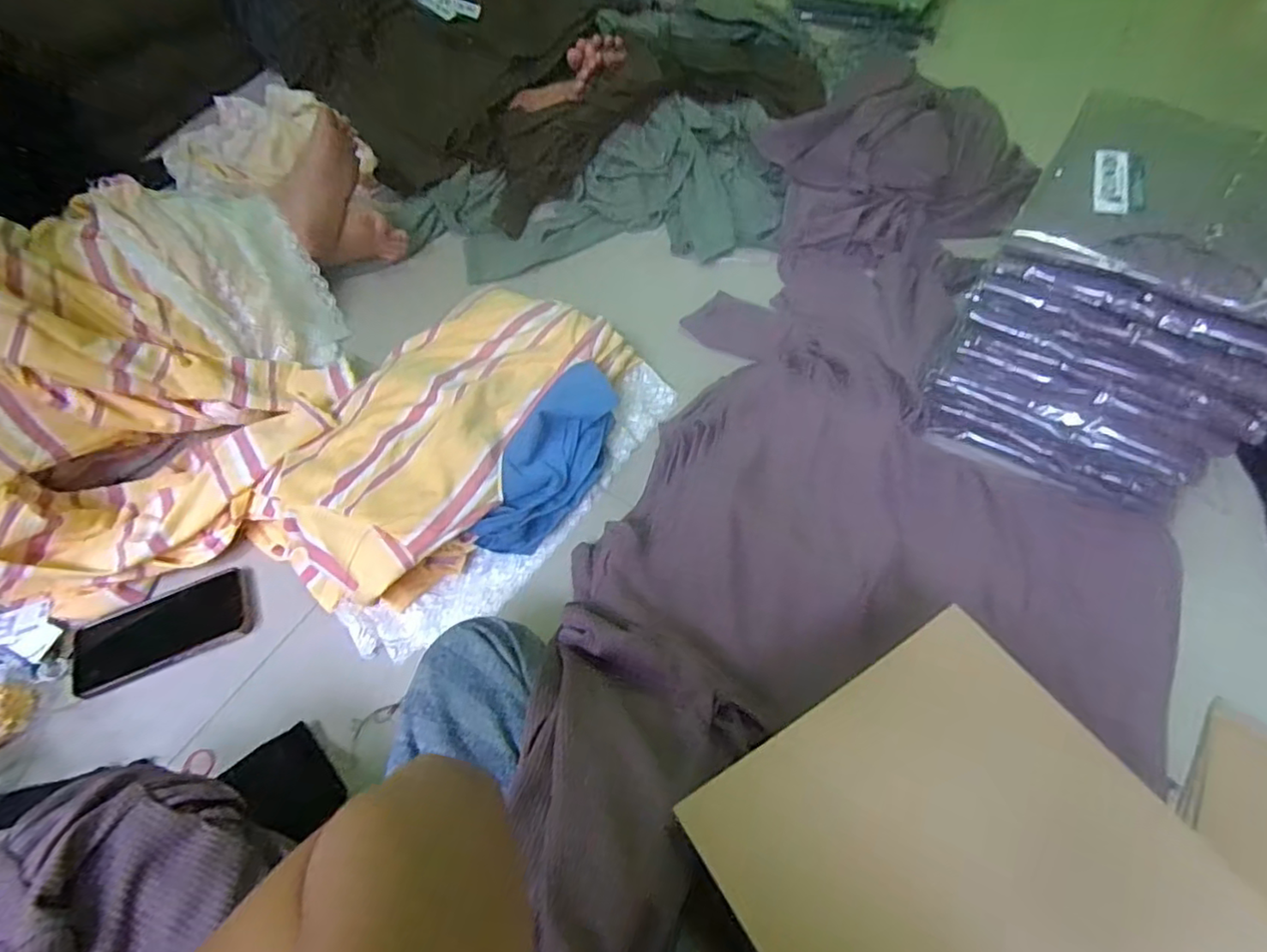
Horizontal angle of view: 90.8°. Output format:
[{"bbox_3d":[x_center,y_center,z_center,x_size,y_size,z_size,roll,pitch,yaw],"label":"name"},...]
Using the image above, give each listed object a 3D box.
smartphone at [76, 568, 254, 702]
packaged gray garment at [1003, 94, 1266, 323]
[{"bbox_3d":[-0.484,0.159,0.648,0.158,0.015,0.090,-21,57,-16],"label":"smartphone"},{"bbox_3d":[0.520,-0.250,0.562,0.265,0.038,0.255,32,65,20],"label":"packaged gray garment"}]

